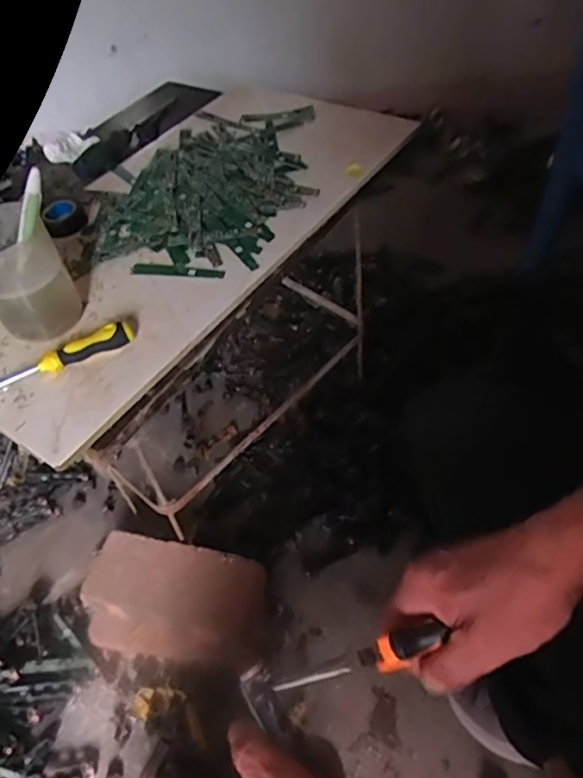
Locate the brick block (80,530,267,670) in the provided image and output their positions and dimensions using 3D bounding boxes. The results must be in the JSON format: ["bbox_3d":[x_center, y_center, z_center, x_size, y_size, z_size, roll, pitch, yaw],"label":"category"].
[{"bbox_3d":[-0.150,0.282,0.794,0.233,0.089,0.128,5,49,14],"label":"brick block"}]

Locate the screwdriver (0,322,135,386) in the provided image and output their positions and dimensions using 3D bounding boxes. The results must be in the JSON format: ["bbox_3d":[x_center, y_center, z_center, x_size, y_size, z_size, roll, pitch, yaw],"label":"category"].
[{"bbox_3d":[-0.216,-0.023,0.524,0.157,0.025,0.020,-25,49,-13],"label":"screwdriver"}]

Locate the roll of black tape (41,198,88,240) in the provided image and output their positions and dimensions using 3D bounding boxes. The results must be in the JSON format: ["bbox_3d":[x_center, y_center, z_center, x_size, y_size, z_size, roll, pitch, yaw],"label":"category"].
[{"bbox_3d":[-0.257,-0.195,0.676,0.046,0.020,0.054,-25,49,-13],"label":"roll of black tape"}]

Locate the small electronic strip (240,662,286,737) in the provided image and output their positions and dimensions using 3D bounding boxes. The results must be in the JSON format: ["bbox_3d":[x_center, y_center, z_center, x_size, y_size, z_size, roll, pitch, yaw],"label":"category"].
[{"bbox_3d":[-0.014,0.166,0.318,0.015,0.004,0.035,-25,65,-18],"label":"small electronic strip"}]

